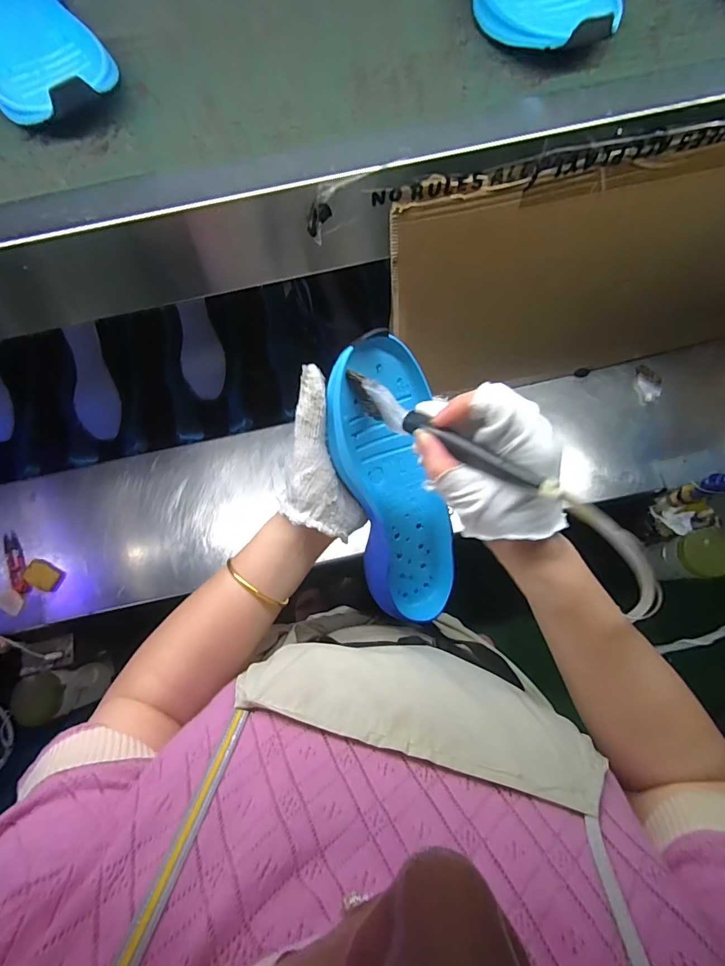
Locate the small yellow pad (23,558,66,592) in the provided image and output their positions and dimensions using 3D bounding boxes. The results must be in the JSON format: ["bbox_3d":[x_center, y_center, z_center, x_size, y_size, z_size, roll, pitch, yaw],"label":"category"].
[{"bbox_3d":[-0.496,0.145,0.692,0.058,0.010,0.038,27,75,10],"label":"small yellow pad"}]

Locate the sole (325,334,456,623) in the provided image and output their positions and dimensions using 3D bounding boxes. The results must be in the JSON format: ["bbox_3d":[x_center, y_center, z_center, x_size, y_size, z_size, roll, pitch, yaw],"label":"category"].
[{"bbox_3d":[0.031,0.004,0.372,0.087,0.039,0.243,-16,112,-3],"label":"sole"}]

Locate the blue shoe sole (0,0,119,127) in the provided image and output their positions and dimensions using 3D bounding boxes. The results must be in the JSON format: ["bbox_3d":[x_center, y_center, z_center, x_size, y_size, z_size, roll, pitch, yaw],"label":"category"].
[{"bbox_3d":[-0.271,-0.364,0.358,0.096,0.052,0.228,-32,74,-8],"label":"blue shoe sole"}]

